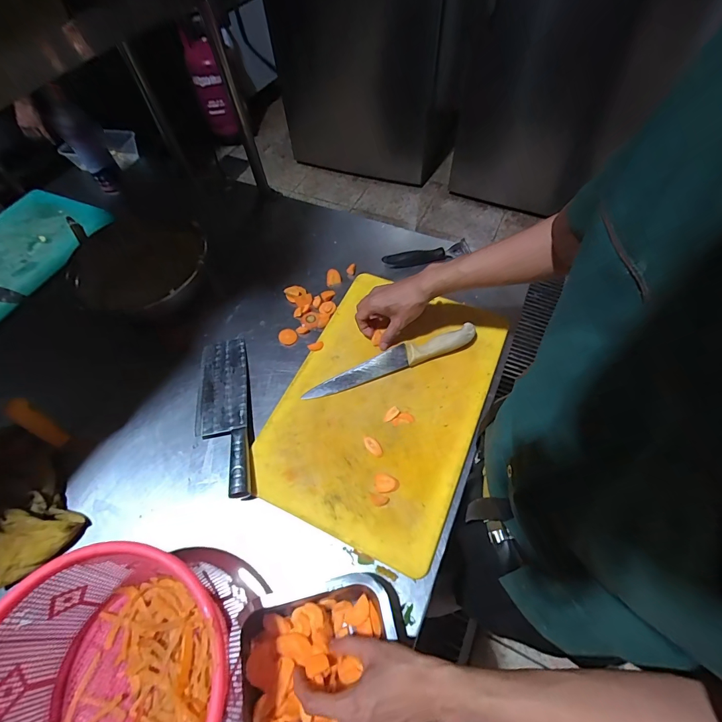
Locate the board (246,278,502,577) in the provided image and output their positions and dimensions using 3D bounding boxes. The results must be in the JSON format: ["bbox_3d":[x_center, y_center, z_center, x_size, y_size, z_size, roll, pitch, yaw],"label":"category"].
[{"bbox_3d":[0.040,0.053,0.603,0.299,0.020,0.439,21,63,13],"label":"board"}]

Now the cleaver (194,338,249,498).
[{"bbox_3d":[-0.226,0.077,0.588,0.083,0.037,0.280,-12,59,-4],"label":"cleaver"}]

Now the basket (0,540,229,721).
[{"bbox_3d":[-0.250,0.337,0.381,0.242,0.138,0.244,-1,59,2],"label":"basket"}]

